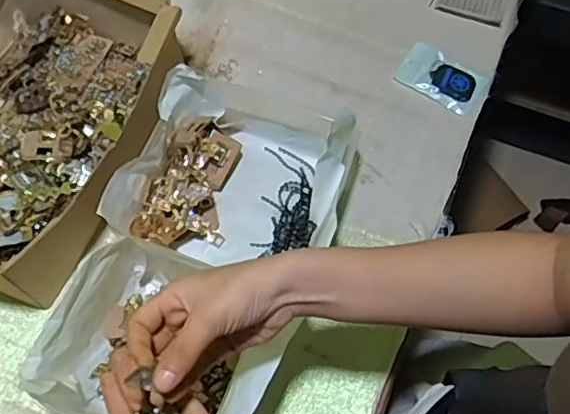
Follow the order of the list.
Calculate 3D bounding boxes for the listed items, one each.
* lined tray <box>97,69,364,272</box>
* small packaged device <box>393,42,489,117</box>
[{"bbox_3d":[-0.043,-0.032,0.612,0.204,0.087,0.197,18,67,6],"label":"lined tray"},{"bbox_3d":[0.186,-0.154,0.717,0.098,0.015,0.066,35,70,13],"label":"small packaged device"}]

